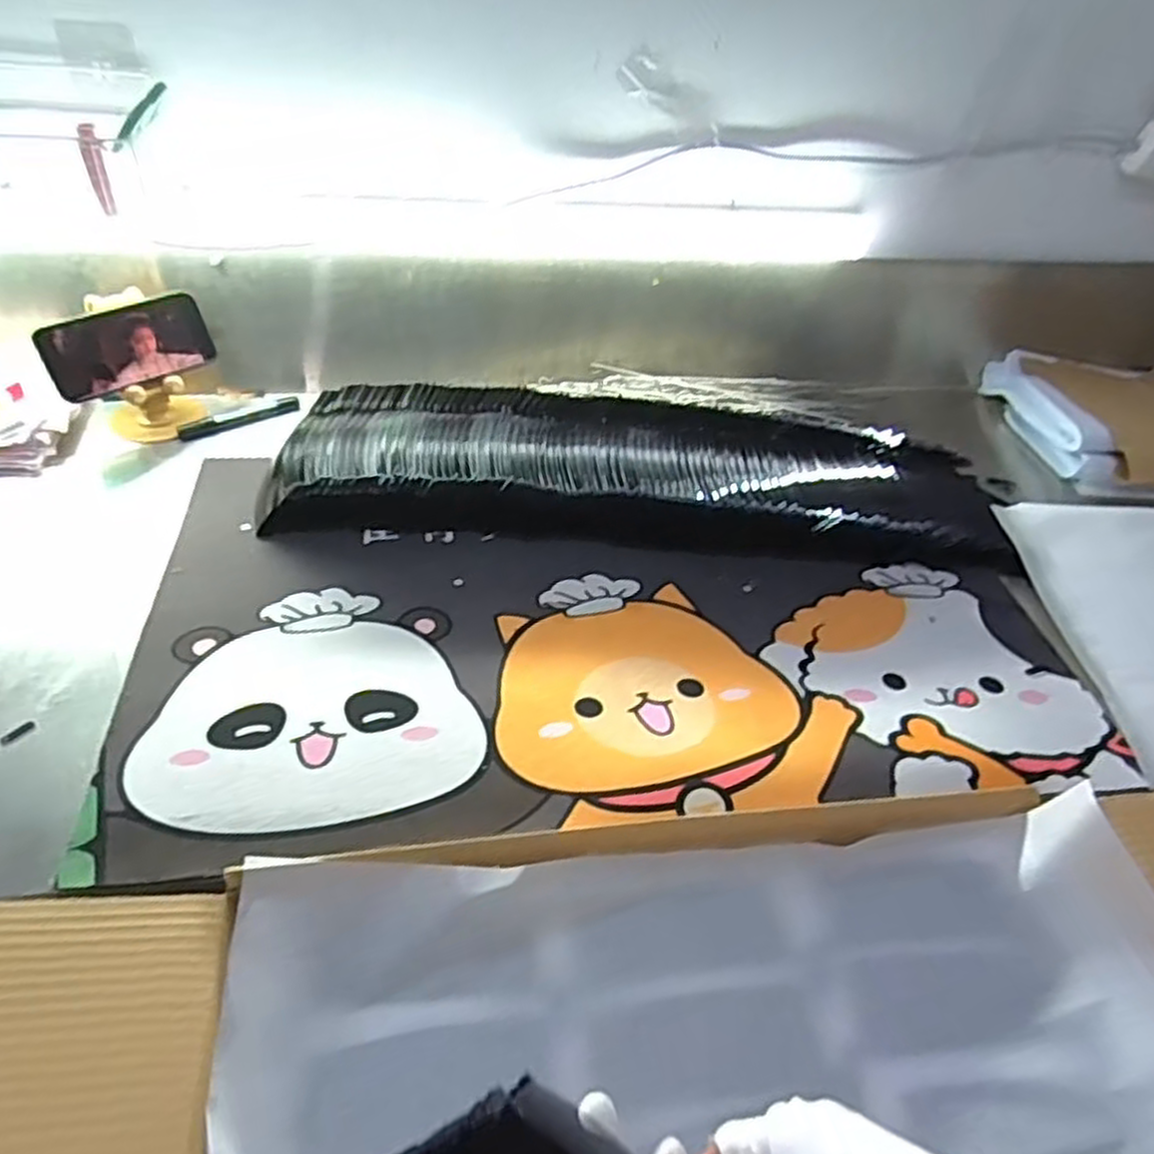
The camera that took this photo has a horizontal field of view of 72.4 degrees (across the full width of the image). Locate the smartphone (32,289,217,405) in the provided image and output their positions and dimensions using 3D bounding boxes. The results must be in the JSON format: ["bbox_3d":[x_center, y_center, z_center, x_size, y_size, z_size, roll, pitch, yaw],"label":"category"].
[{"bbox_3d":[-0.482,-0.248,0.851,0.160,0.082,0.014,-25,31,-21],"label":"smartphone"}]

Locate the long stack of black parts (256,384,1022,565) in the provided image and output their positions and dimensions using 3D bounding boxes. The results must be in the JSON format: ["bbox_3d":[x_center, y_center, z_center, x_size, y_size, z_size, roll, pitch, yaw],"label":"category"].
[{"bbox_3d":[0.078,-0.109,0.814,0.733,0.060,0.212,5,45,-3],"label":"long stack of black parts"}]

